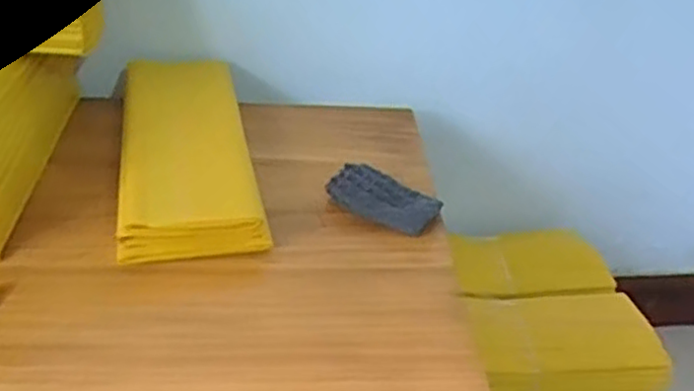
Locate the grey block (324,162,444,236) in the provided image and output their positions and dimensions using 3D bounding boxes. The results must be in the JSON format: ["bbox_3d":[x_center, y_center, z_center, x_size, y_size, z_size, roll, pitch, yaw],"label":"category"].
[{"bbox_3d":[0.034,0.004,0.675,0.106,0.030,0.047,22,39,22],"label":"grey block"}]

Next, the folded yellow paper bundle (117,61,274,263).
[{"bbox_3d":[-0.162,-0.049,0.710,0.132,0.053,0.306,-4,37,-13],"label":"folded yellow paper bundle"}]

